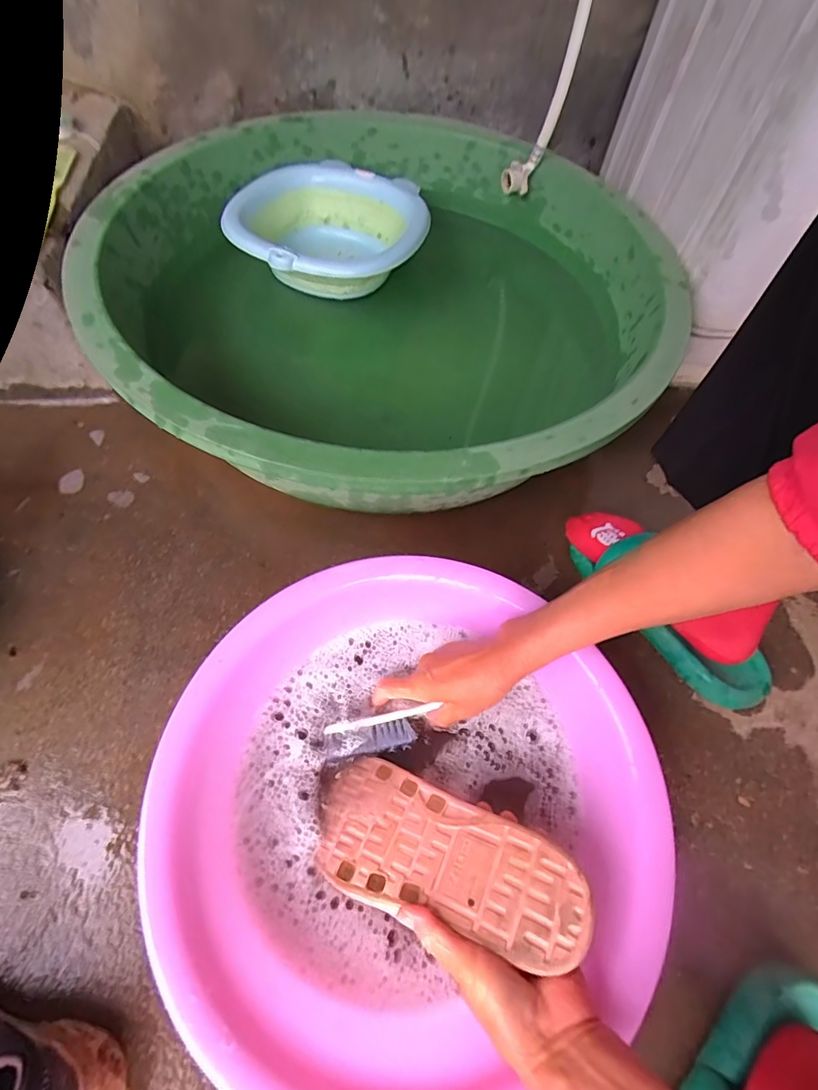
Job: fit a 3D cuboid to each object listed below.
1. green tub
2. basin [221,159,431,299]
[{"bbox_3d":[-0.036,-0.330,0.689,0.691,0.201,0.725,2,59,-3],"label":"green tub"},{"bbox_3d":[-0.134,-0.469,0.736,0.273,0.089,0.263,1,61,-2],"label":"basin"}]

